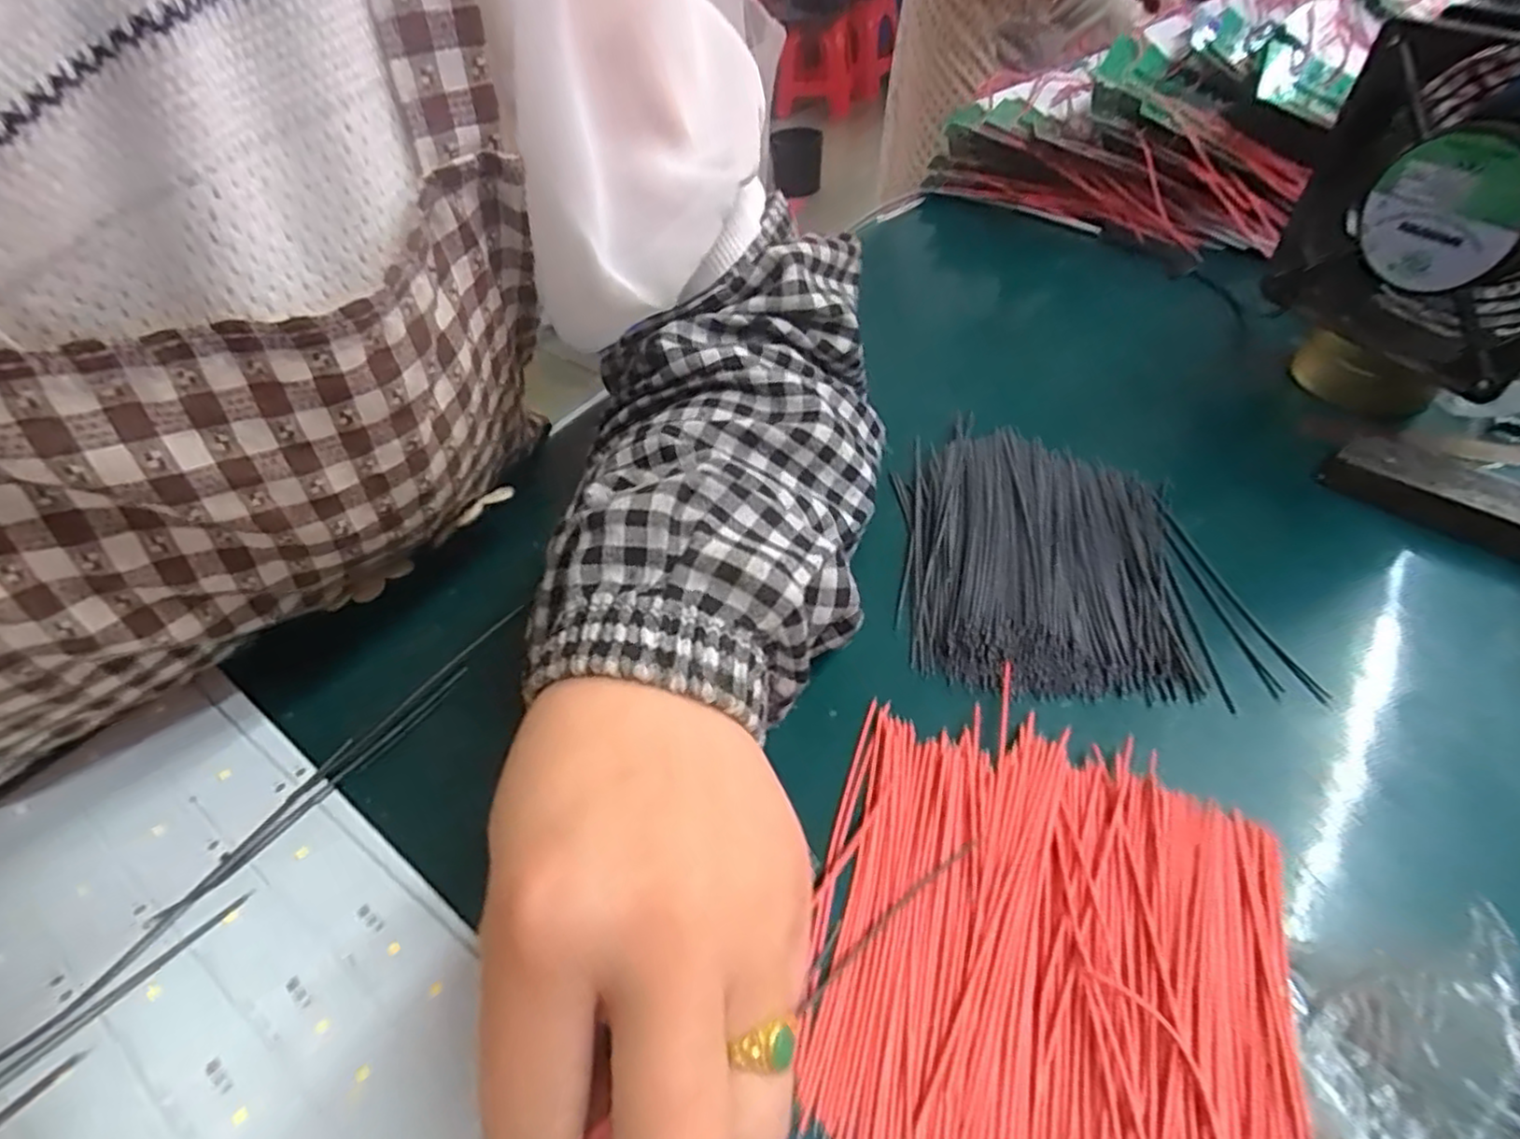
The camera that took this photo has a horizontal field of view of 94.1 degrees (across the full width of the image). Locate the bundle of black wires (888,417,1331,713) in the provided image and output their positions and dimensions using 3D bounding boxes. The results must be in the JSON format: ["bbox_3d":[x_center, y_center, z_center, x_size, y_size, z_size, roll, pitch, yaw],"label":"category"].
[{"bbox_3d":[0.125,-0.011,0.289,0.129,0.012,0.136,1,44,8],"label":"bundle of black wires"}]

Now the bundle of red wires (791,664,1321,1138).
[{"bbox_3d":[0.075,0.100,0.191,0.118,0.013,0.130,12,46,18],"label":"bundle of red wires"}]

